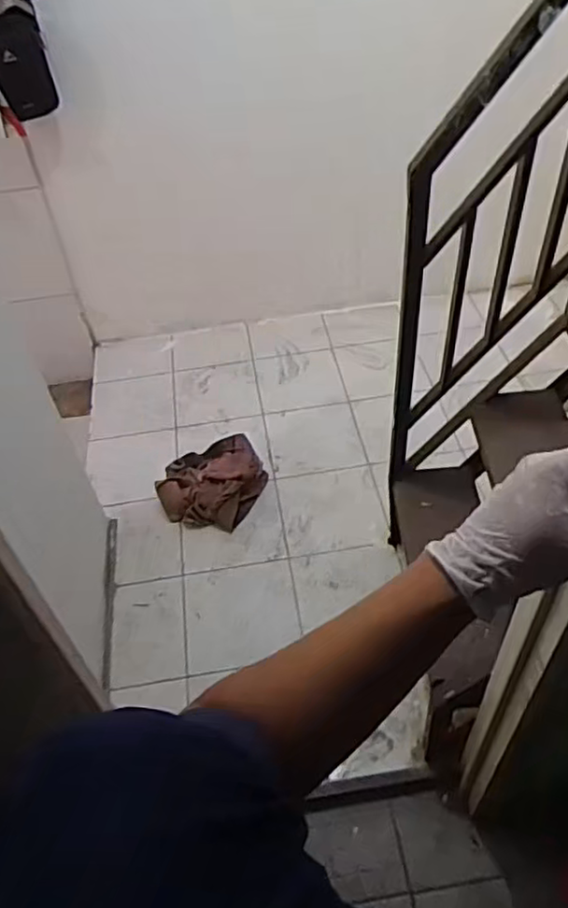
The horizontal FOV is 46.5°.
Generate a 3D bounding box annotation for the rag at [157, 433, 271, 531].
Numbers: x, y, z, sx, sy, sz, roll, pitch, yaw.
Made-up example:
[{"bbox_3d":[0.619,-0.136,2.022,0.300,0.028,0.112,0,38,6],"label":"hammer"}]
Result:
[{"bbox_3d":[-0.219,0.076,1.857,0.273,0.149,0.241,16,50,19],"label":"rag"}]

